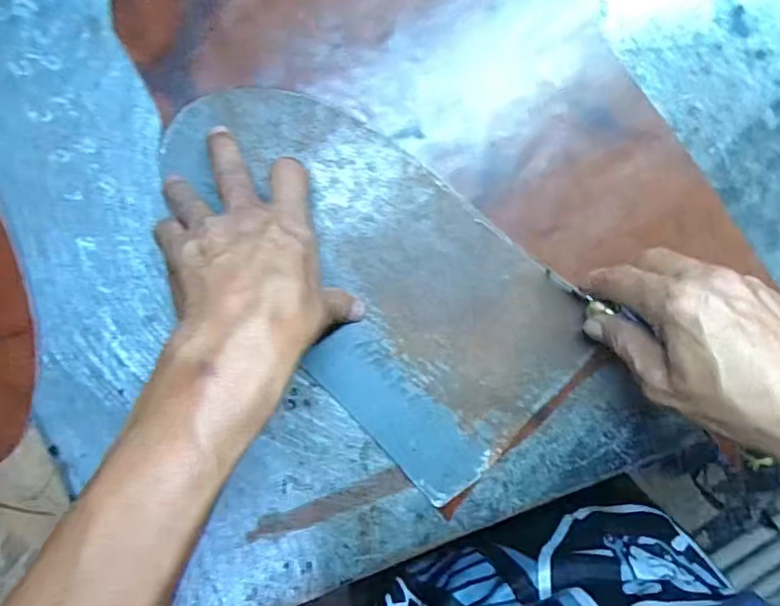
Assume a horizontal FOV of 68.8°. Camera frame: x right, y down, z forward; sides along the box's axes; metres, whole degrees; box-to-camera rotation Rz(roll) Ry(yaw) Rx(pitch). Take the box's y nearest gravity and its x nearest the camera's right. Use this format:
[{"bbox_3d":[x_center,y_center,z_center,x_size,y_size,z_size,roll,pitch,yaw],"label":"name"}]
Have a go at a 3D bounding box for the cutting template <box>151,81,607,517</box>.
[{"bbox_3d":[-0.015,-0.021,0.370,0.291,0.005,0.152,43,92,-4],"label":"cutting template"}]

